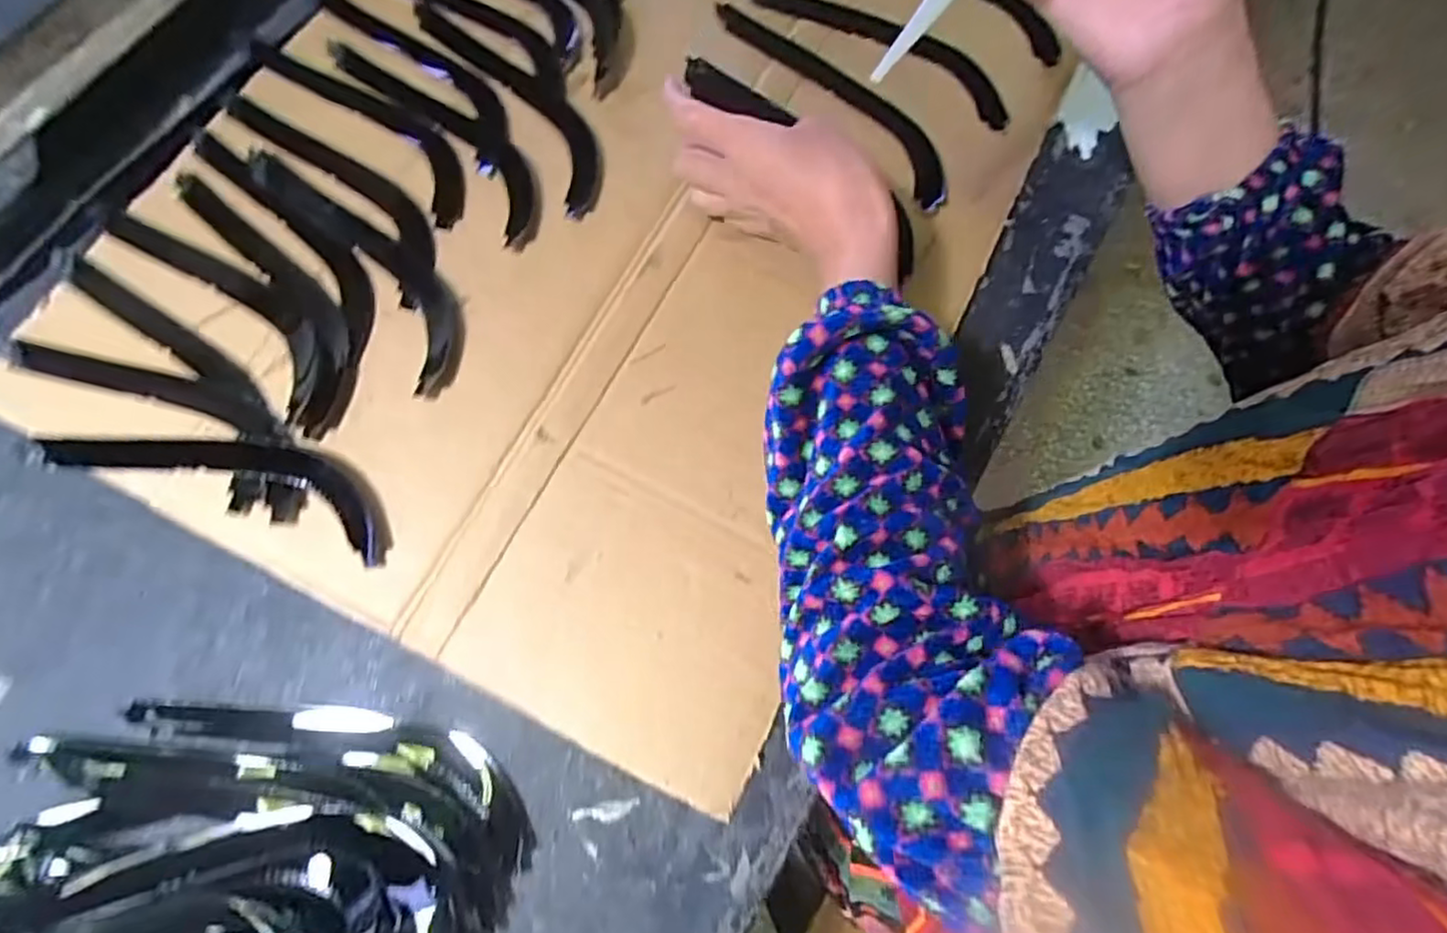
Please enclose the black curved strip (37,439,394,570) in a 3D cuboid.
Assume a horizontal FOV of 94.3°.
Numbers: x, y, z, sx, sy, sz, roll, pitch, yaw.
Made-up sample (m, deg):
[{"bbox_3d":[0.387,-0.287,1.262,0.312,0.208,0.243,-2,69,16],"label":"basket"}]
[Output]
[{"bbox_3d":[-0.269,0.002,0.358,0.200,0.007,0.043,16,73,5],"label":"black curved strip"}]

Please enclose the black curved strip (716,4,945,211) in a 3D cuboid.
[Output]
[{"bbox_3d":[0.077,-0.244,0.439,0.041,0.010,0.200,-39,76,-11],"label":"black curved strip"}]

